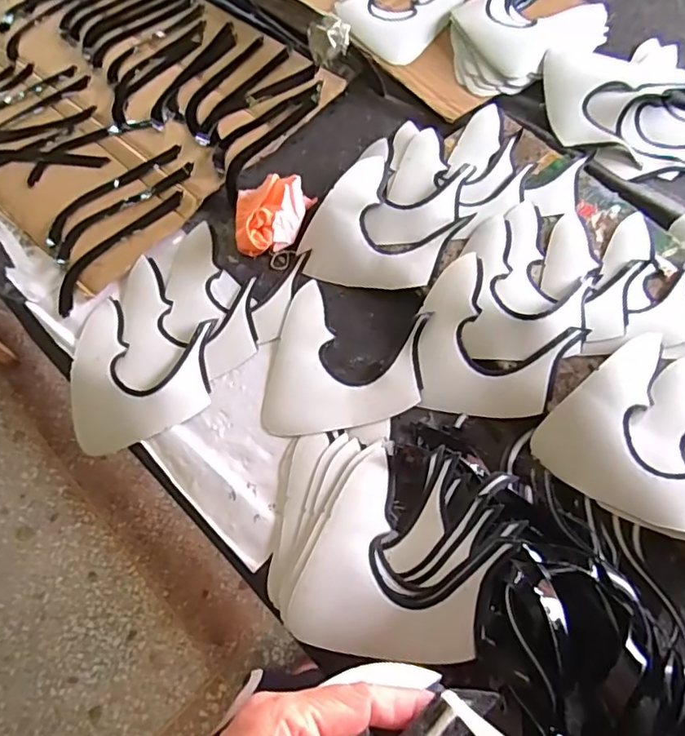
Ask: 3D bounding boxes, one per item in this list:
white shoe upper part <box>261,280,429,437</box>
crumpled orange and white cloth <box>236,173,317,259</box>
[{"bbox_3d":[0.005,-0.008,0.641,0.171,0.015,0.189,10,66,7],"label":"white shoe upper part"},{"bbox_3d":[-0.102,-0.205,0.722,0.106,0.048,0.124,22,68,13],"label":"crumpled orange and white cloth"}]

